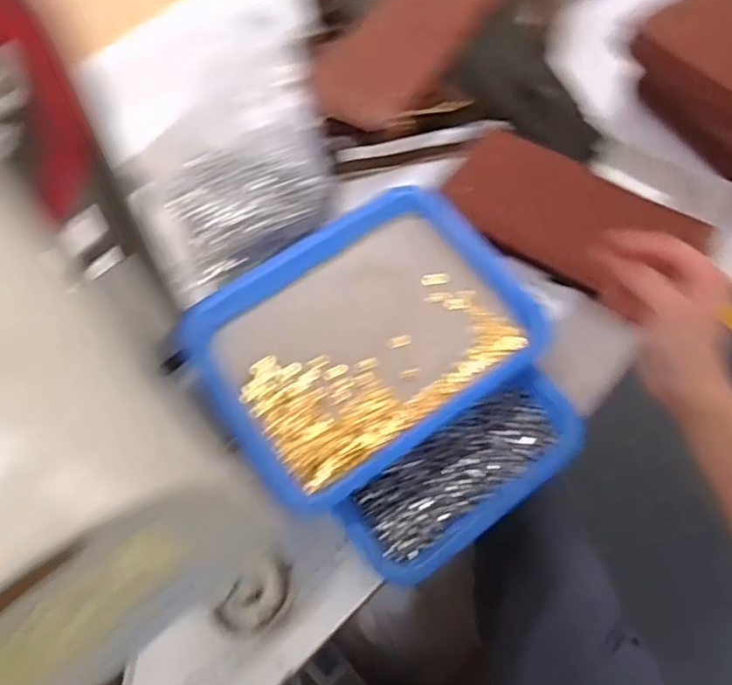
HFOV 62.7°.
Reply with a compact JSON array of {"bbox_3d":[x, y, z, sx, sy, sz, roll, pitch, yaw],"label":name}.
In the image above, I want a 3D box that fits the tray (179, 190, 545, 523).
[{"bbox_3d":[-0.002,-0.008,0.547,0.280,0.033,0.214,-34,68,-12],"label":"tray"}]

